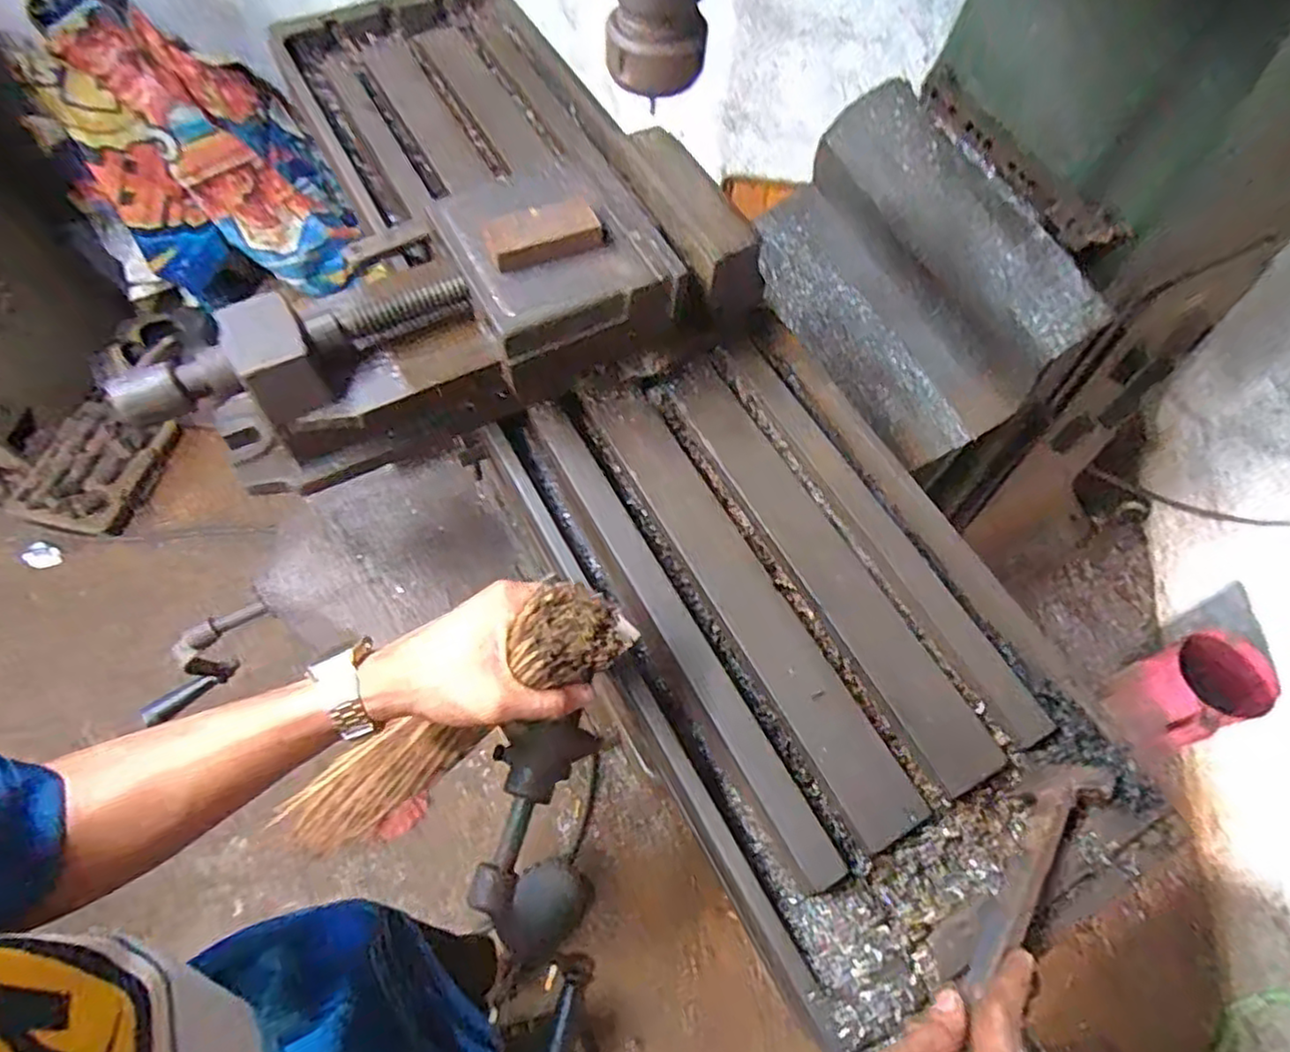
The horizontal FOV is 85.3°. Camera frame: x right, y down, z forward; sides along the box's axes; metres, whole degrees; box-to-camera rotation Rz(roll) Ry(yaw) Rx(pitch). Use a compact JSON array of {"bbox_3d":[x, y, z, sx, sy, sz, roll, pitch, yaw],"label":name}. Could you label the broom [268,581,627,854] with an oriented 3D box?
[{"bbox_3d":[-0.190,0.184,0.542,0.052,0.555,0.049,5,57,-40],"label":"broom"}]

